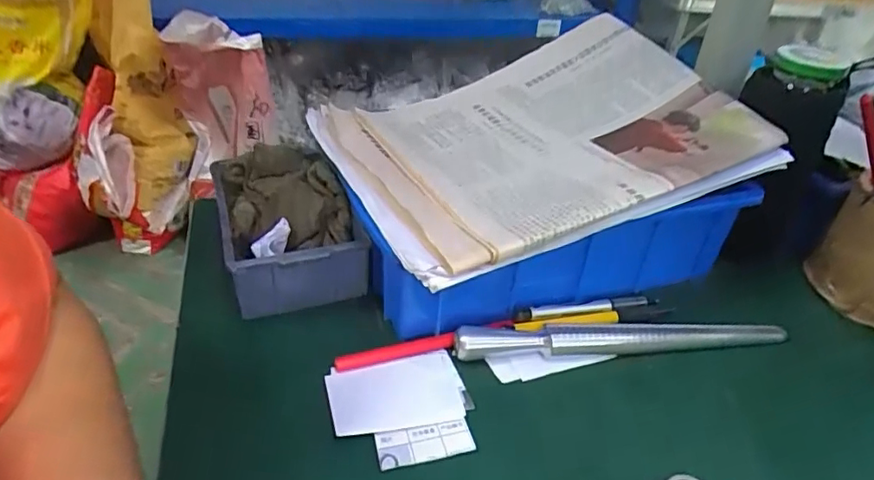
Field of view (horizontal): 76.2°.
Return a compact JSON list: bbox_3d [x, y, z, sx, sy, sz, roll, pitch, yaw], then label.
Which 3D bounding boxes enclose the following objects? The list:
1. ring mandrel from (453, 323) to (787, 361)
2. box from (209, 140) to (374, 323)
[{"bbox_3d":[0.128,0.066,0.377,0.231,0.022,0.017,-1,35,-8],"label":"ring mandrel"},{"bbox_3d":[-0.116,-0.011,0.423,0.092,0.061,0.148,-11,37,-21],"label":"box"}]

